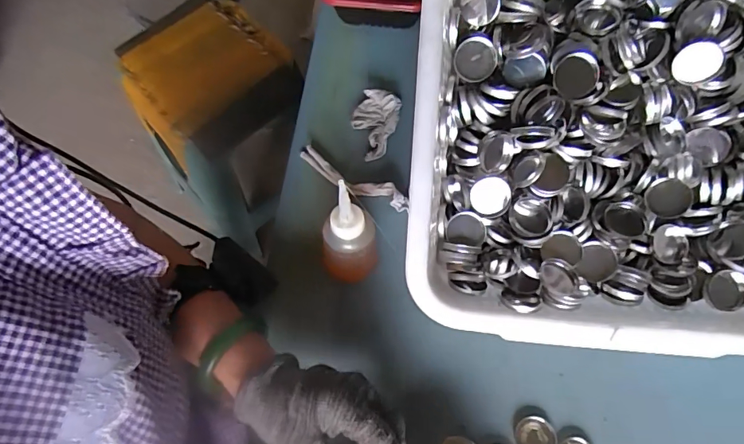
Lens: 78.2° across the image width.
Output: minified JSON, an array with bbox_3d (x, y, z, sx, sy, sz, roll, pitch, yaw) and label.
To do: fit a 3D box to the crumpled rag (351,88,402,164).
[{"bbox_3d":[0.001,-0.119,0.546,0.050,0.021,0.082,19,66,11],"label":"crumpled rag"}]

